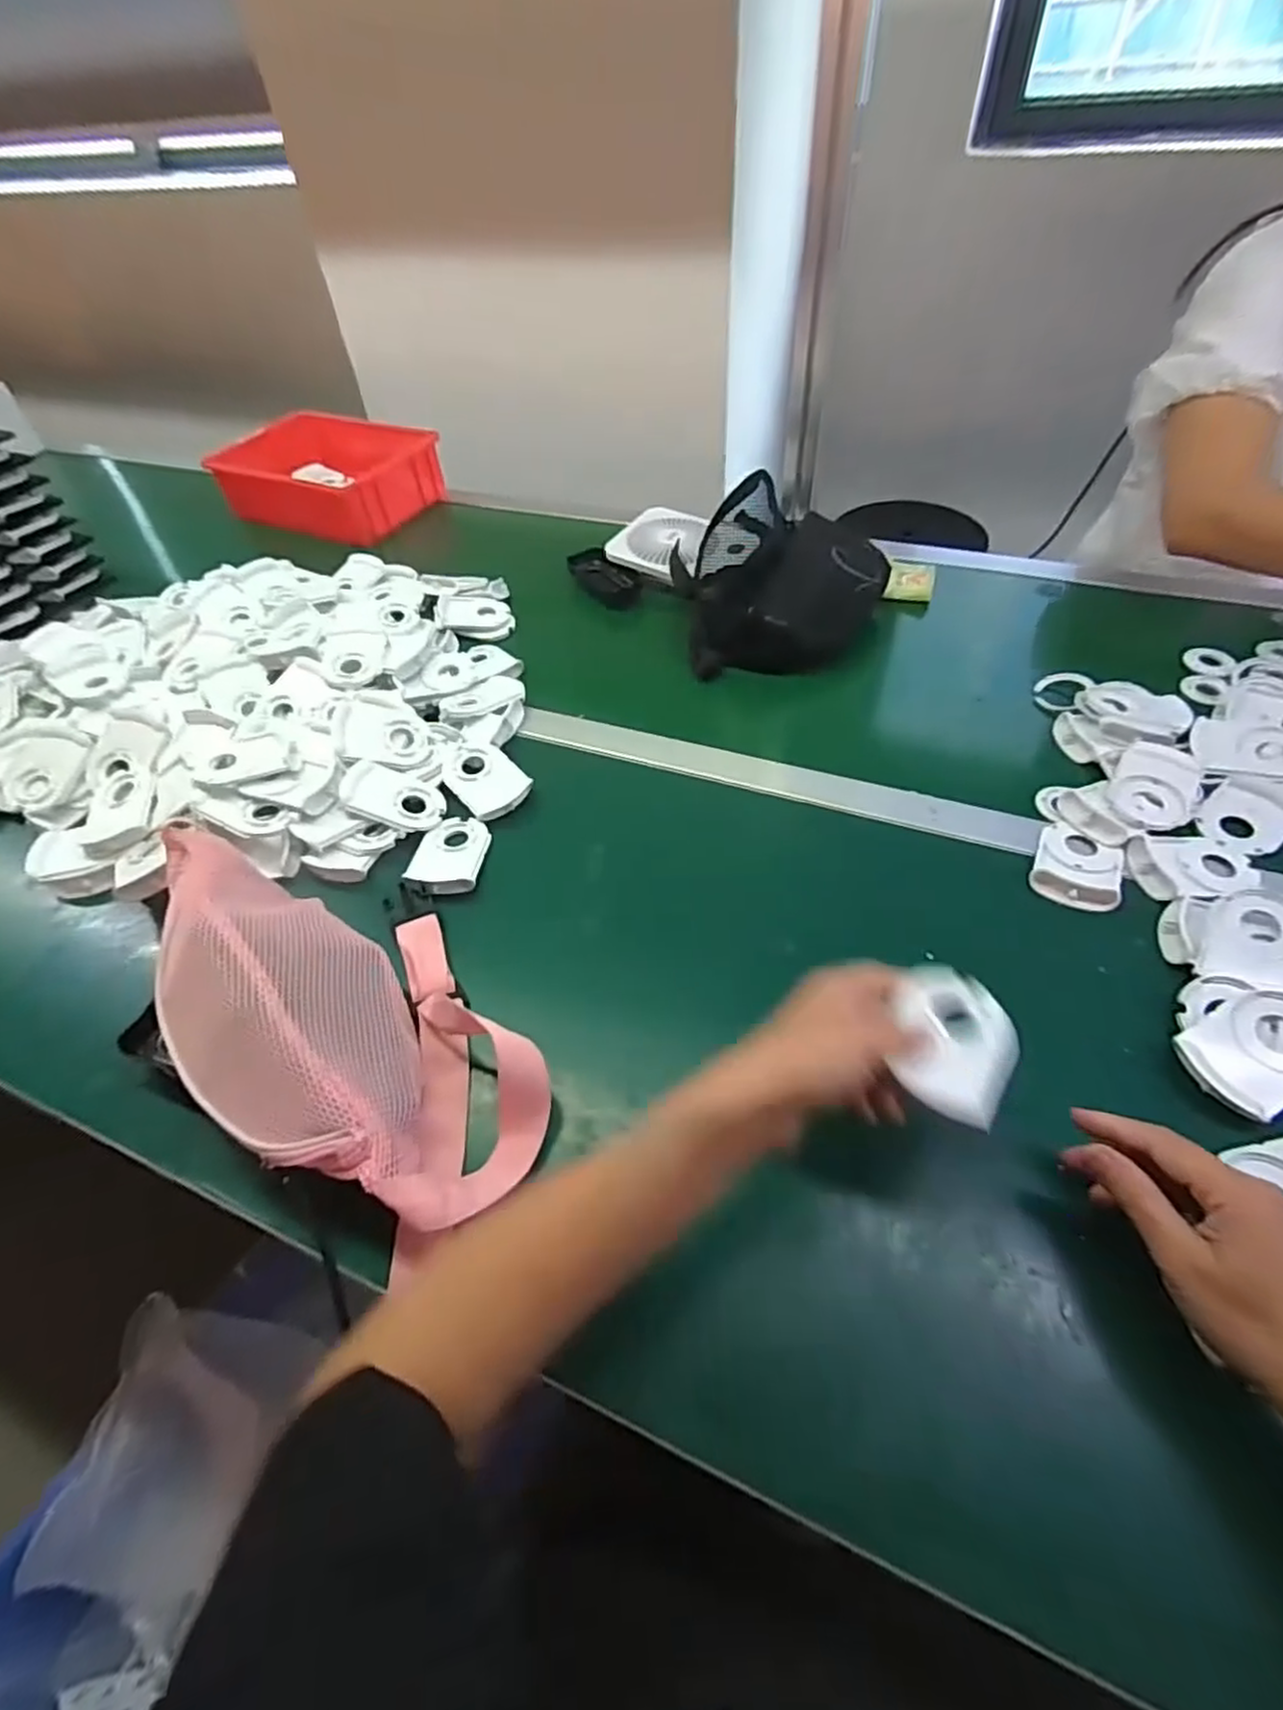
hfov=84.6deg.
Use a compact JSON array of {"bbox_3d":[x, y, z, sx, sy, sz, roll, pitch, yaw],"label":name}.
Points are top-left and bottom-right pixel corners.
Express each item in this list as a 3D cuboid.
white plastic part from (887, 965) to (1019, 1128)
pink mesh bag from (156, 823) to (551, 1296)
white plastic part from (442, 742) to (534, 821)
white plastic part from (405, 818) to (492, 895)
[{"bbox_3d":[0.165,0.097,0.373,0.062,0.016,0.089,24,55,23],"label":"white plastic part"},{"bbox_3d":[-0.210,0.093,0.463,0.340,0.082,0.176,35,60,30],"label":"pink mesh bag"},{"bbox_3d":[-0.144,-0.070,0.640,0.059,0.019,0.083,-36,56,-24],"label":"white plastic part"},{"bbox_3d":[-0.161,-0.003,0.594,0.056,0.016,0.084,1,49,5],"label":"white plastic part"}]

